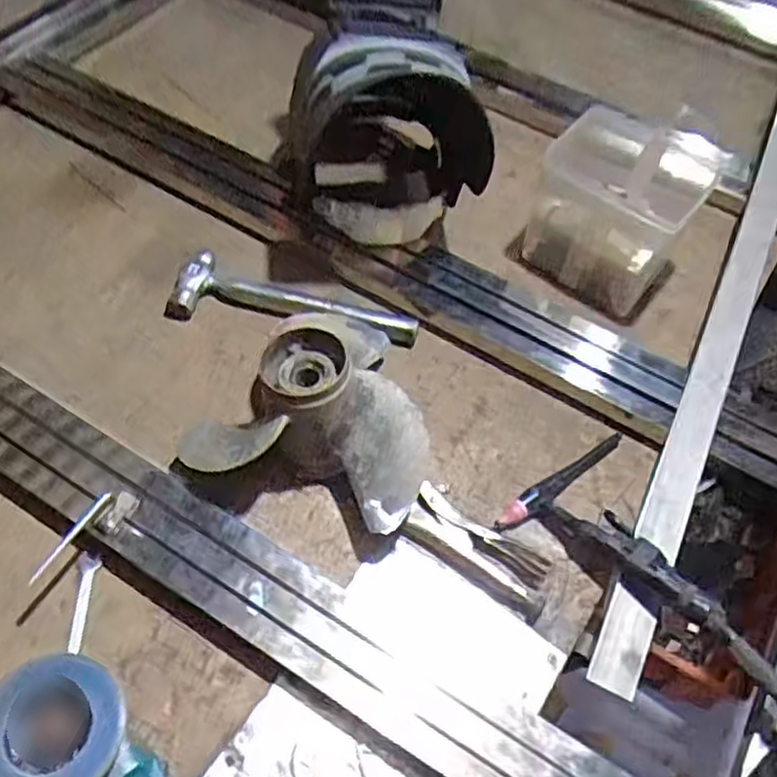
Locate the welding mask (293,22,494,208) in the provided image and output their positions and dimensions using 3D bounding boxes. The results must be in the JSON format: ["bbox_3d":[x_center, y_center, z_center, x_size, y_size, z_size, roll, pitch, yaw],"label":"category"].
[{"bbox_3d":[-0.004,-0.273,0.751,0.191,0.267,0.163,-6,57,-8],"label":"welding mask"}]

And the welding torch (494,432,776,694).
[{"bbox_3d":[0.240,0.150,0.631,0.151,0.033,0.256,-36,54,-21],"label":"welding torch"}]

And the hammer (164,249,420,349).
[{"bbox_3d":[-0.101,-0.090,0.796,0.271,0.030,0.083,11,59,1],"label":"hammer"}]

